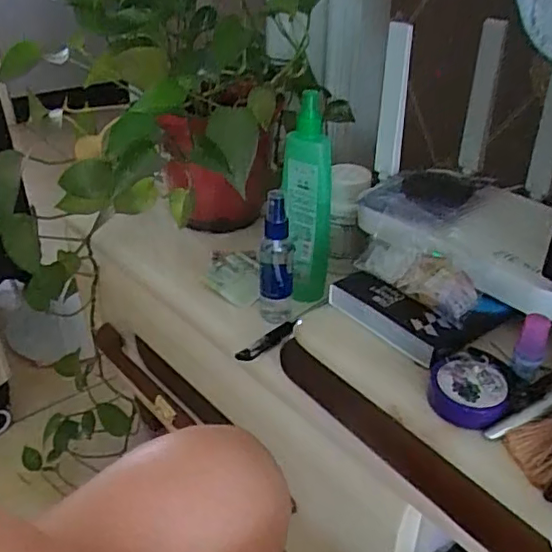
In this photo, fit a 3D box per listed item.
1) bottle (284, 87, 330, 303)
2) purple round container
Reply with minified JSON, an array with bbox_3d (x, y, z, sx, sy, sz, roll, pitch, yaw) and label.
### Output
[{"bbox_3d":[0.029,-0.072,0.585,0.051,0.192,0.051,4,33,5],"label":"bottle"},{"bbox_3d":[0.128,0.076,0.396,0.049,0.020,0.049,0,33,0],"label":"purple round container"}]

